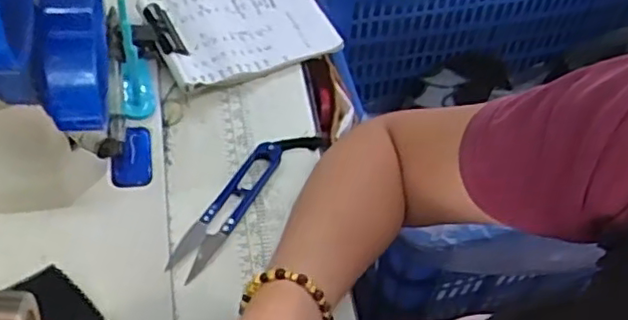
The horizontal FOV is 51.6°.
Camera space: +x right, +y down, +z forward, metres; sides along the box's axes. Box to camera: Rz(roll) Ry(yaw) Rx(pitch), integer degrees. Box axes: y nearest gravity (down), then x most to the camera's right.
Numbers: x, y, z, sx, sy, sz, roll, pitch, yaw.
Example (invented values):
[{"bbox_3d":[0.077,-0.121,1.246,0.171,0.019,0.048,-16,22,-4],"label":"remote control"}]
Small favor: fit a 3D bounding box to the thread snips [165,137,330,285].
[{"bbox_3d":[-0.050,0.023,0.468,0.037,0.008,0.145,34,61,20],"label":"thread snips"}]

